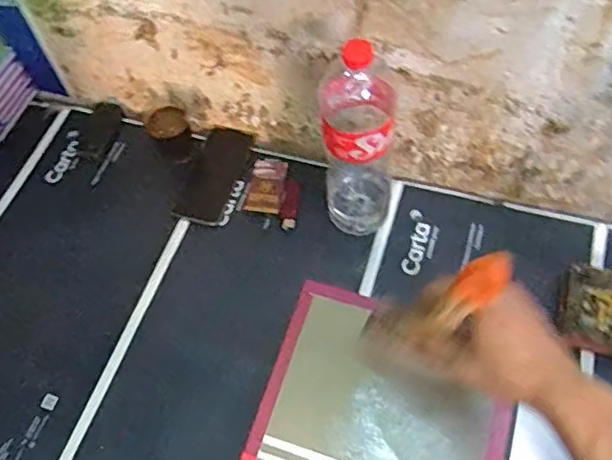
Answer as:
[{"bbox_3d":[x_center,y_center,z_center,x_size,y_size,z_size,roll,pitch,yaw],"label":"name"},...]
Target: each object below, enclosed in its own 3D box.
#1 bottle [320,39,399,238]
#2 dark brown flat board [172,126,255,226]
[{"bbox_3d":[0.067,-0.107,0.712,0.091,0.314,0.104,2,60,5],"label":"bottle"},{"bbox_3d":[-0.140,-0.089,0.898,0.078,0.007,0.172,14,62,12],"label":"dark brown flat board"}]

